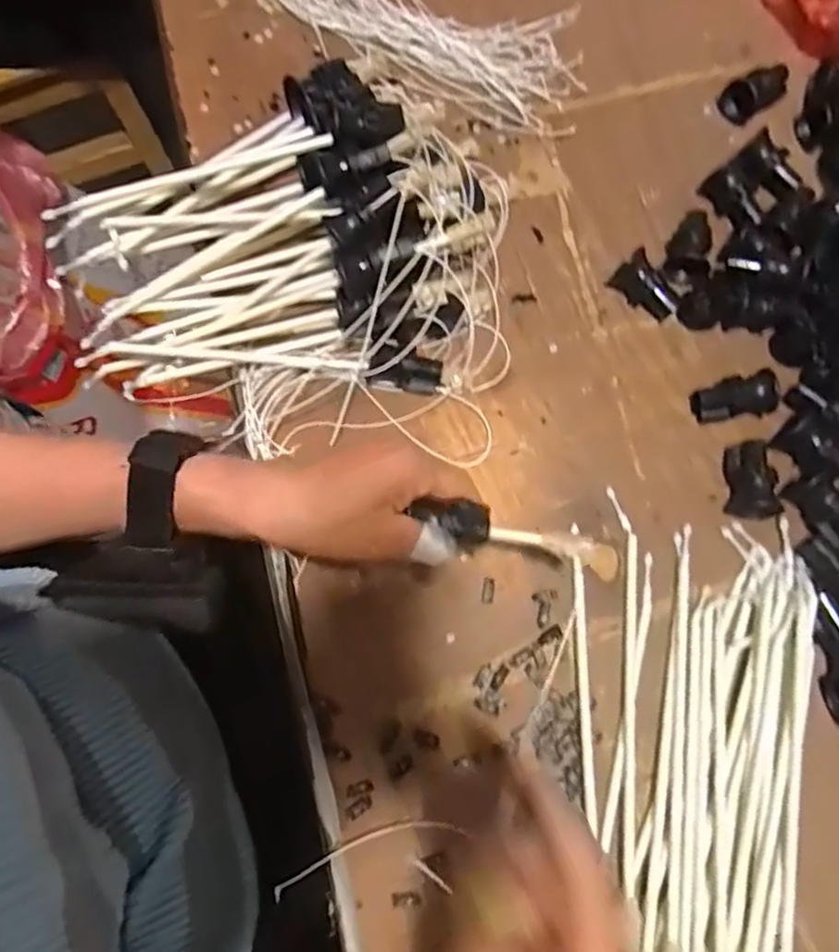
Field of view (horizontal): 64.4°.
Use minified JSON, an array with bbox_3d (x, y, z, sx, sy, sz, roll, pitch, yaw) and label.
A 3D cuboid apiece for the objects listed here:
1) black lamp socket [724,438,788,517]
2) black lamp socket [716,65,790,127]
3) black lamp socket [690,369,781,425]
[{"bbox_3d":[0.206,0.002,0.409,0.029,0.034,0.046,-12,77,-3],"label":"black lamp socket"},{"bbox_3d":[0.244,-0.277,0.480,0.052,0.027,0.023,-33,79,-8],"label":"black lamp socket"},{"bbox_3d":[0.203,-0.050,0.429,0.052,0.023,0.024,-11,77,-3],"label":"black lamp socket"}]

